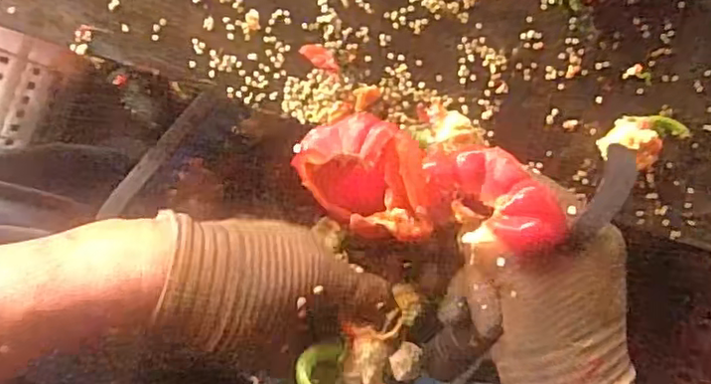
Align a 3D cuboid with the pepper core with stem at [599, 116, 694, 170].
[{"bbox_3d":[0.227,-0.038,0.479,0.075,0.037,0.042,-2,94,-6],"label":"pepper core with stem"}]

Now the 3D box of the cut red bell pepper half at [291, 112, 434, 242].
[{"bbox_3d":[0.010,-0.006,0.342,0.085,0.040,0.057,41,90,-4],"label":"cut red bell pepper half"}]

